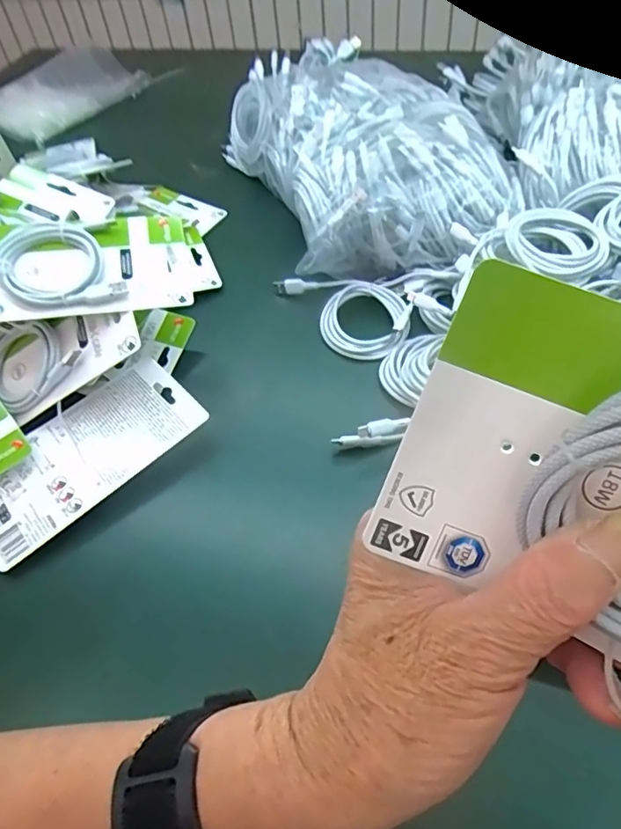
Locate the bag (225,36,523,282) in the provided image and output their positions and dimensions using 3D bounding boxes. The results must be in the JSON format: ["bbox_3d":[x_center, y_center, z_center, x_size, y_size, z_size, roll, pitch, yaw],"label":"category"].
[{"bbox_3d":[0.044,-0.270,0.599,0.200,0.121,0.357,-18,51,-9],"label":"bag"}]

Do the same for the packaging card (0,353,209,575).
[{"bbox_3d":[-0.173,0.029,0.435,0.176,0.020,0.095,-36,56,-23],"label":"packaging card"}]

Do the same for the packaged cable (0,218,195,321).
[{"bbox_3d":[-0.186,-0.117,0.448,0.178,0.028,0.084,-6,75,-20],"label":"packaged cable"}]

